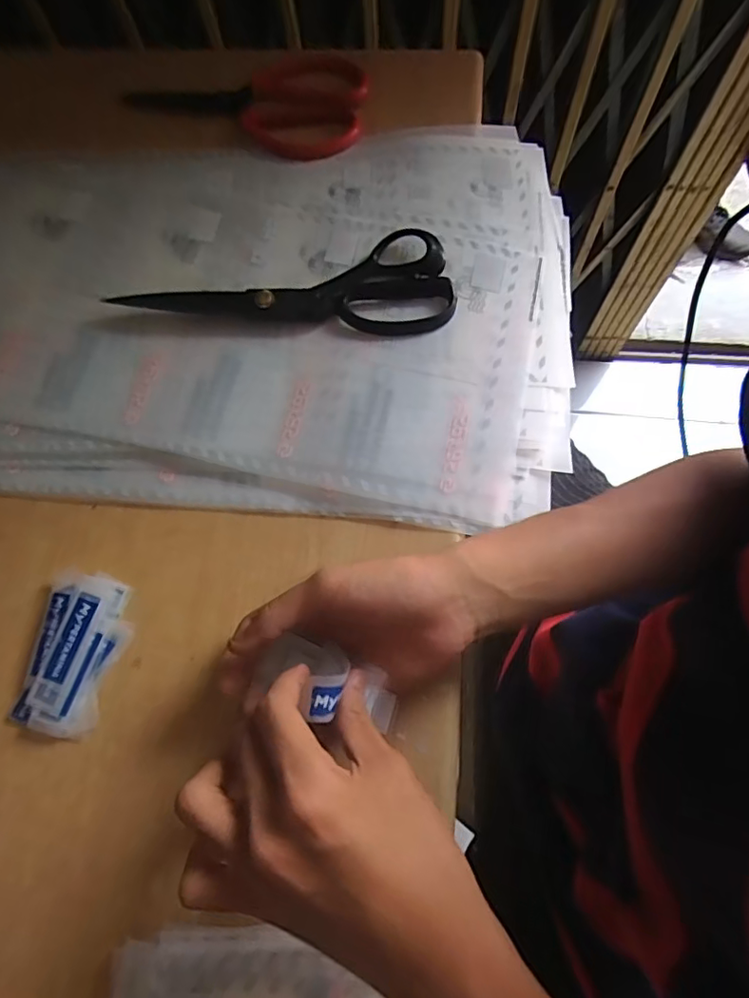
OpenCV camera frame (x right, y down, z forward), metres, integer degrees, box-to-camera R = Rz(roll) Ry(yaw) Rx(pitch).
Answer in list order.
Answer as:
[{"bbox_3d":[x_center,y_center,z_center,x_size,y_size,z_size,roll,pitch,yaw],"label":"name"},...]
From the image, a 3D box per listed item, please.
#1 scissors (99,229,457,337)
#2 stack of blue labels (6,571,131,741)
[{"bbox_3d":[-0.062,-0.161,0.394,0.237,0.014,0.082,3,74,3],"label":"scissors"},{"bbox_3d":[-0.180,0.093,0.329,0.053,0.008,0.092,8,74,4],"label":"stack of blue labels"}]

